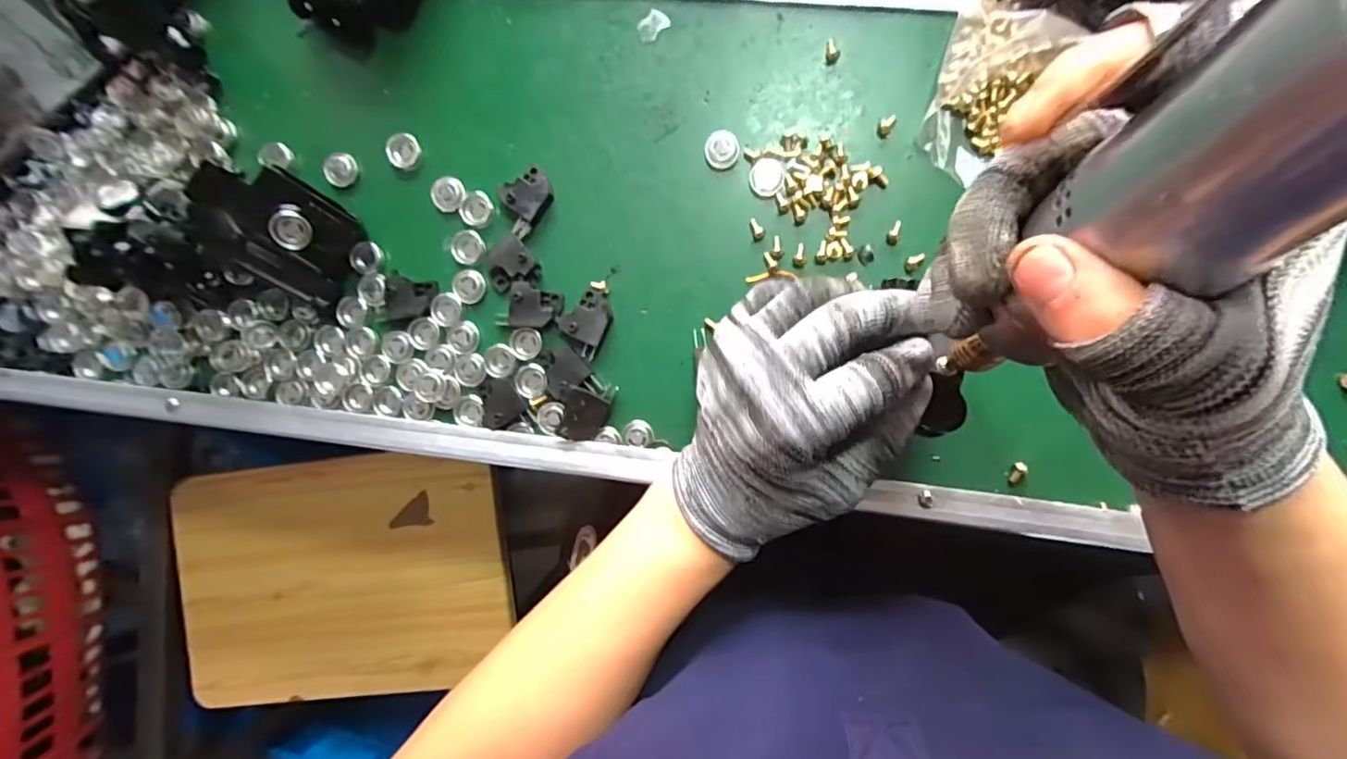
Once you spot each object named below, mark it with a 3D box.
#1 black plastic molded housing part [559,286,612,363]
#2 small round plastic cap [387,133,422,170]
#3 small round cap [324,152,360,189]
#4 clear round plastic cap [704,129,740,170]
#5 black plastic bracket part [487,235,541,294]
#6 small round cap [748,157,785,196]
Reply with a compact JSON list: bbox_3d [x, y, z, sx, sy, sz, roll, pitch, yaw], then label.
[{"bbox_3d":[-0.046,-0.031,0.321,0.027,0.006,0.032,44,93,5],"label":"black plastic molded housing part"},{"bbox_3d":[-0.153,-0.129,0.333,0.018,0.006,0.018,0,89,6],"label":"small round plastic cap"},{"bbox_3d":[-0.193,-0.121,0.339,0.019,0.006,0.019,0,89,6],"label":"small round cap"},{"bbox_3d":[0.026,-0.124,0.317,0.019,0.006,0.020,0,89,6],"label":"clear round plastic cap"},{"bbox_3d":[-0.089,-0.060,0.323,0.027,0.008,0.026,-38,86,4],"label":"black plastic bracket part"},{"bbox_3d":[0.050,-0.109,0.313,0.019,0.004,0.020,0,89,6],"label":"small round cap"}]

